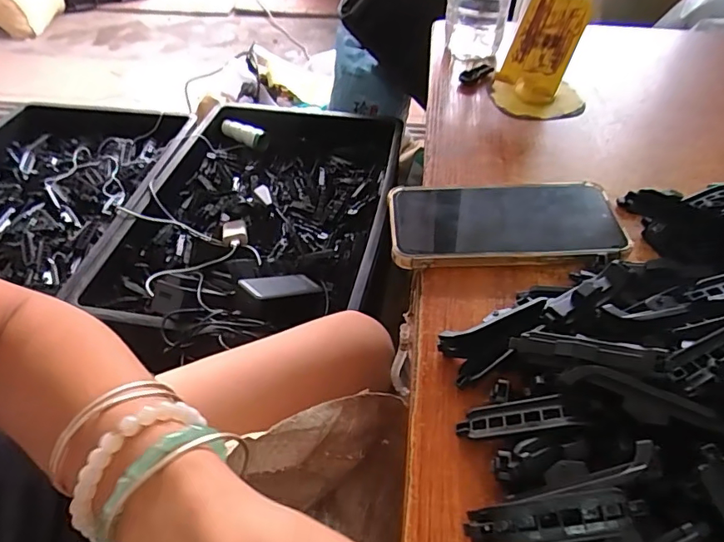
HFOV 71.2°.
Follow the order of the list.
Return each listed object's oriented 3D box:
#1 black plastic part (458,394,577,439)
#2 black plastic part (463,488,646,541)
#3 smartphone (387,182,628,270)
[{"bbox_3d":[0.078,0.077,0.265,0.056,0.004,0.018,-16,42,21],"label":"black plastic part"},{"bbox_3d":[0.084,0.111,0.224,0.074,0.009,0.019,-14,46,10],"label":"black plastic part"},{"bbox_3d":[0.106,-0.036,0.383,0.166,0.017,0.084,1,46,1],"label":"smartphone"}]

